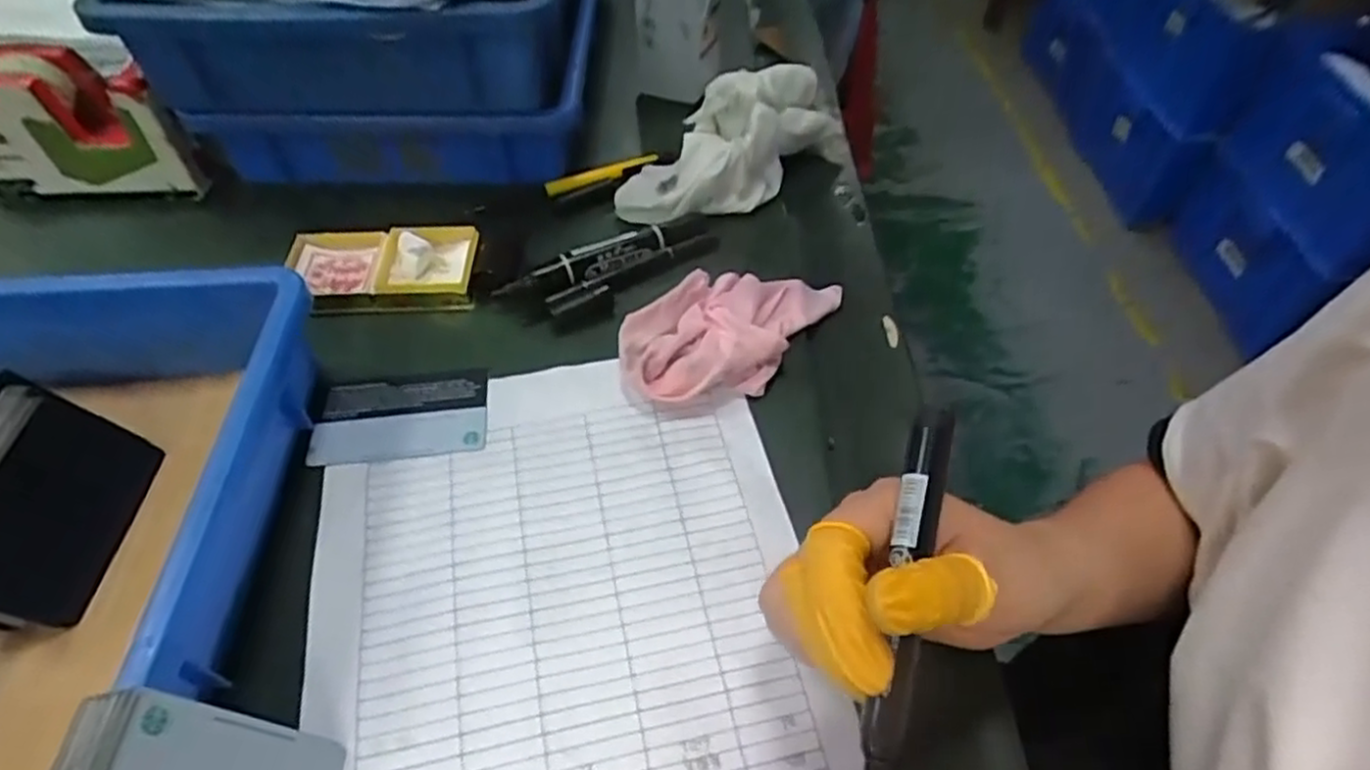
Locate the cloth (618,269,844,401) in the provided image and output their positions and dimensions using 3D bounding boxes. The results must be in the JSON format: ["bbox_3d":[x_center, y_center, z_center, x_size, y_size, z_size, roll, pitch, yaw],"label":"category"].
[{"bbox_3d":[0.028,-0.036,0.400,0.072,0.026,0.135,32,58,23],"label":"cloth"}]

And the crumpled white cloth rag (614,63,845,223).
[{"bbox_3d":[0.036,-0.166,0.485,0.083,0.058,0.171,31,57,22],"label":"crumpled white cloth rag"}]

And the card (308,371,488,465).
[{"bbox_3d":[-0.143,0.014,0.371,0.082,0.004,0.051,-5,51,-5],"label":"card"}]

